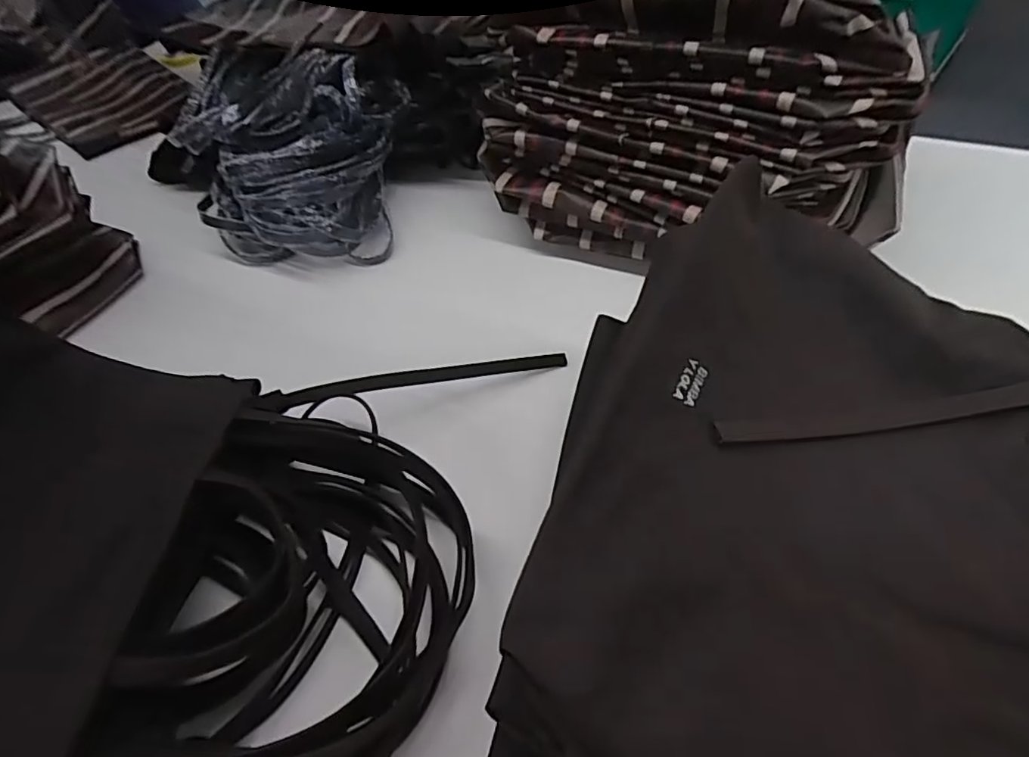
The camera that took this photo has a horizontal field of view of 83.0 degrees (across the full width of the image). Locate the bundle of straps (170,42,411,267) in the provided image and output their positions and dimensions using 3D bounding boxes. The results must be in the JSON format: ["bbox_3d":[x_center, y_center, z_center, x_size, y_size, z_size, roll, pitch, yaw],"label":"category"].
[{"bbox_3d":[-0.354,-0.365,0.946,0.334,0.197,0.375,1,49,7],"label":"bundle of straps"}]

